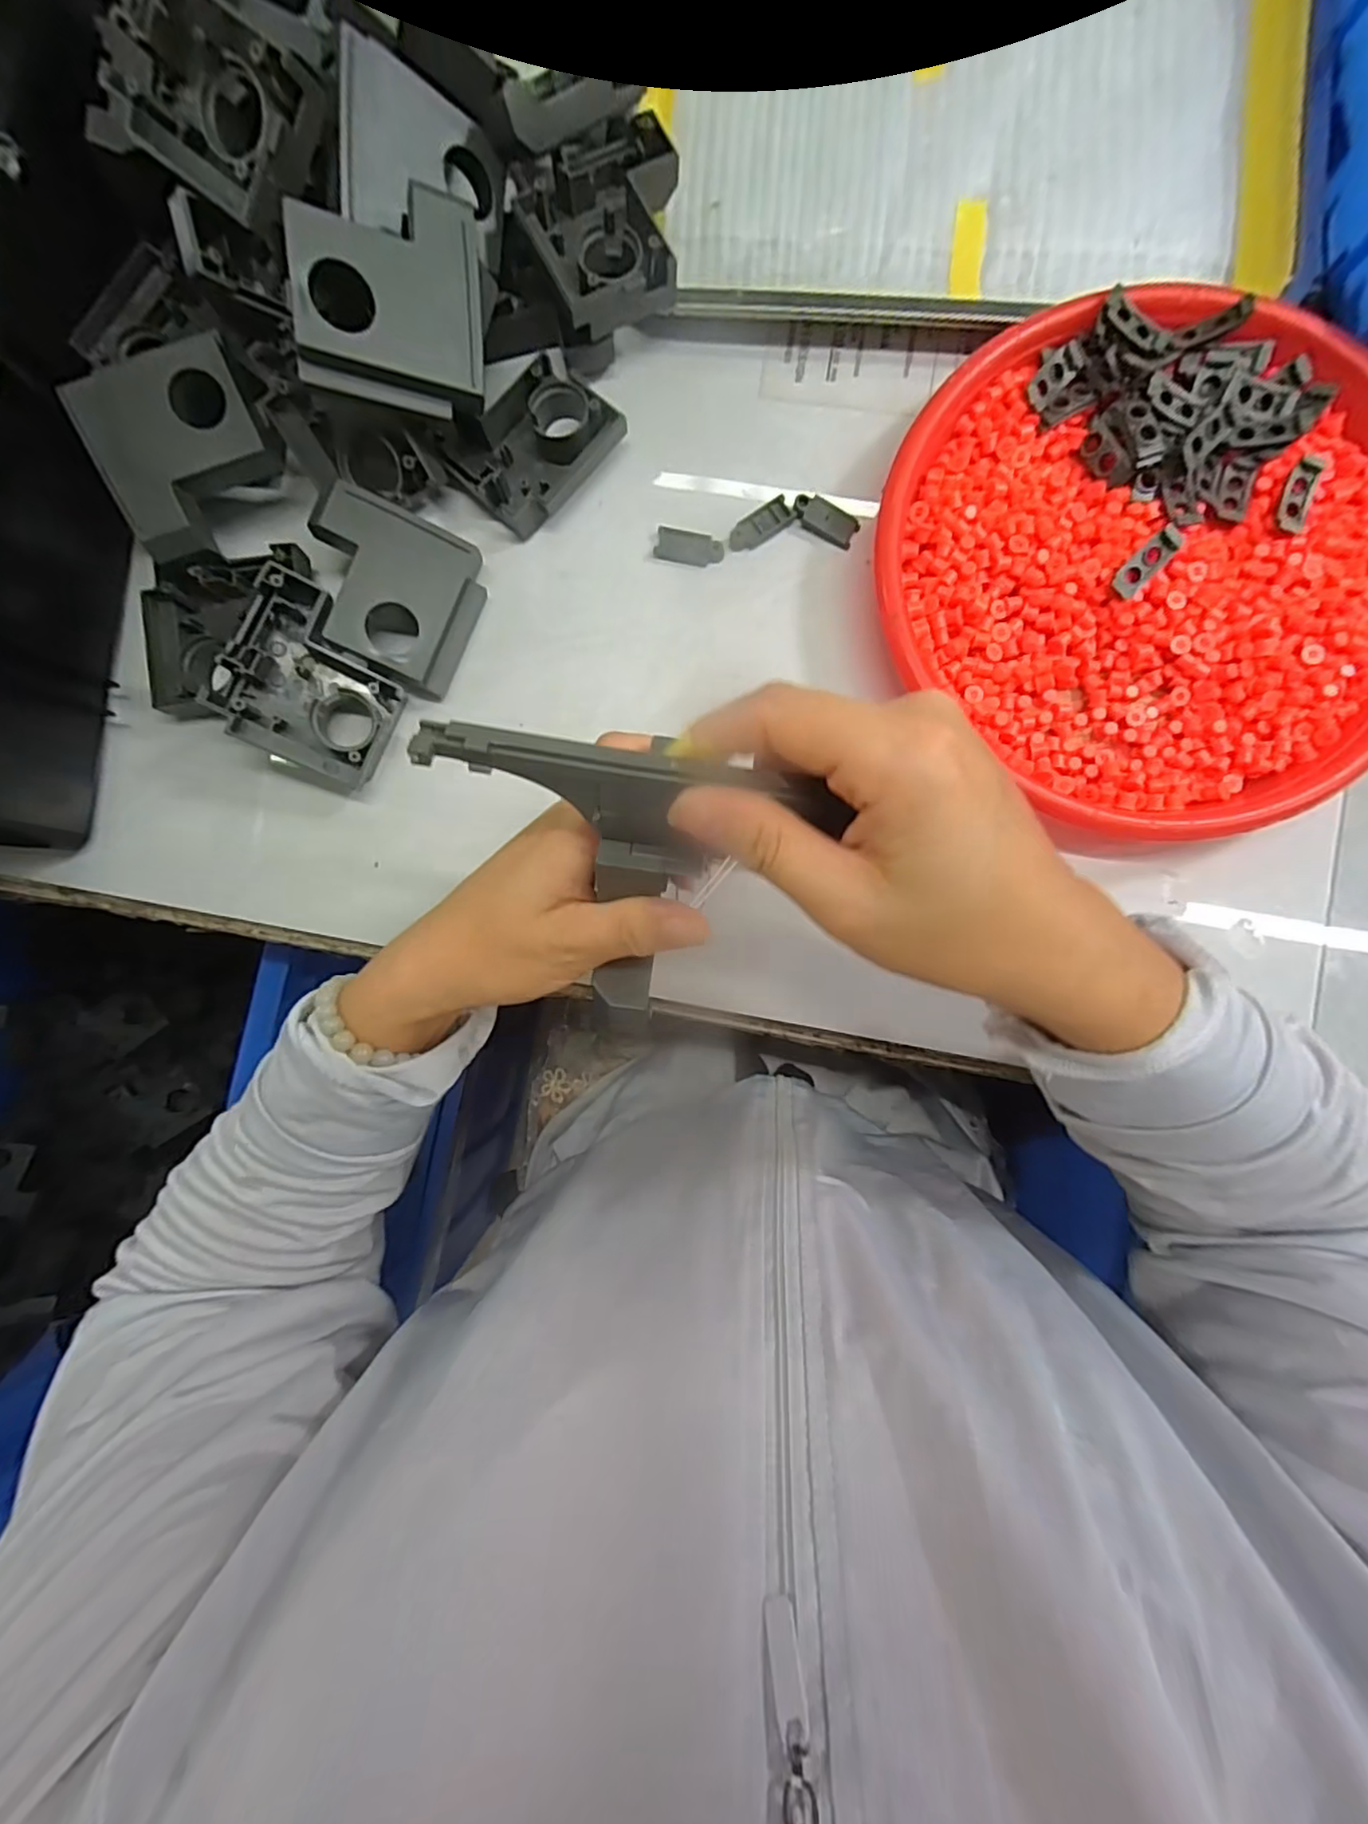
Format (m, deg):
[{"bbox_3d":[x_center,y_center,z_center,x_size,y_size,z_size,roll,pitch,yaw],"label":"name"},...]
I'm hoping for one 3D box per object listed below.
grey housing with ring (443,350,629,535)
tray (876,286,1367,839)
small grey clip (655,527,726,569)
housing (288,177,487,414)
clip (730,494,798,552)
[{"bbox_3d":[-0.076,-0.237,0.322,0.056,0.020,0.077,42,90,4],"label":"grey housing with ring"},{"bbox_3d":[0.220,-0.166,0.298,0.241,0.032,0.227,0,88,3],"label":"tray"},{"bbox_3d":[0.003,-0.190,0.325,0.036,0.004,0.017,15,89,3],"label":"small grey clip"},{"bbox_3d":[-0.123,-0.265,0.263,0.073,0.012,0.071,-2,107,-24],"label":"housing"},{"bbox_3d":[0.040,-0.200,0.323,0.035,0.004,0.014,-33,87,1],"label":"clip"}]

